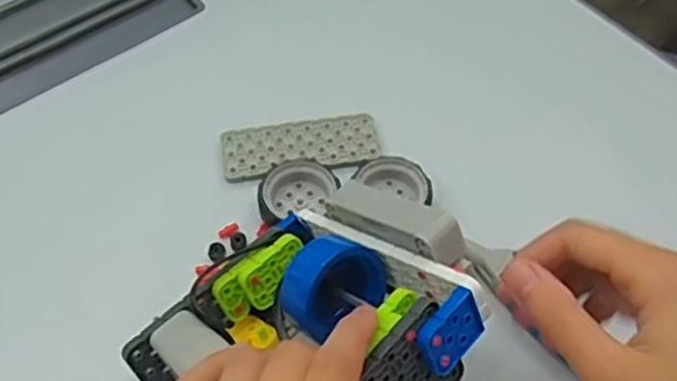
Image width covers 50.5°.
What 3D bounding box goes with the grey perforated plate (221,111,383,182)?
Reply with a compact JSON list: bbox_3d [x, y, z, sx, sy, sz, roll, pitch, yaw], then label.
[{"bbox_3d":[-0.024,-0.029,0.460,0.100,0.005,0.041,-10,57,-9],"label":"grey perforated plate"}]

